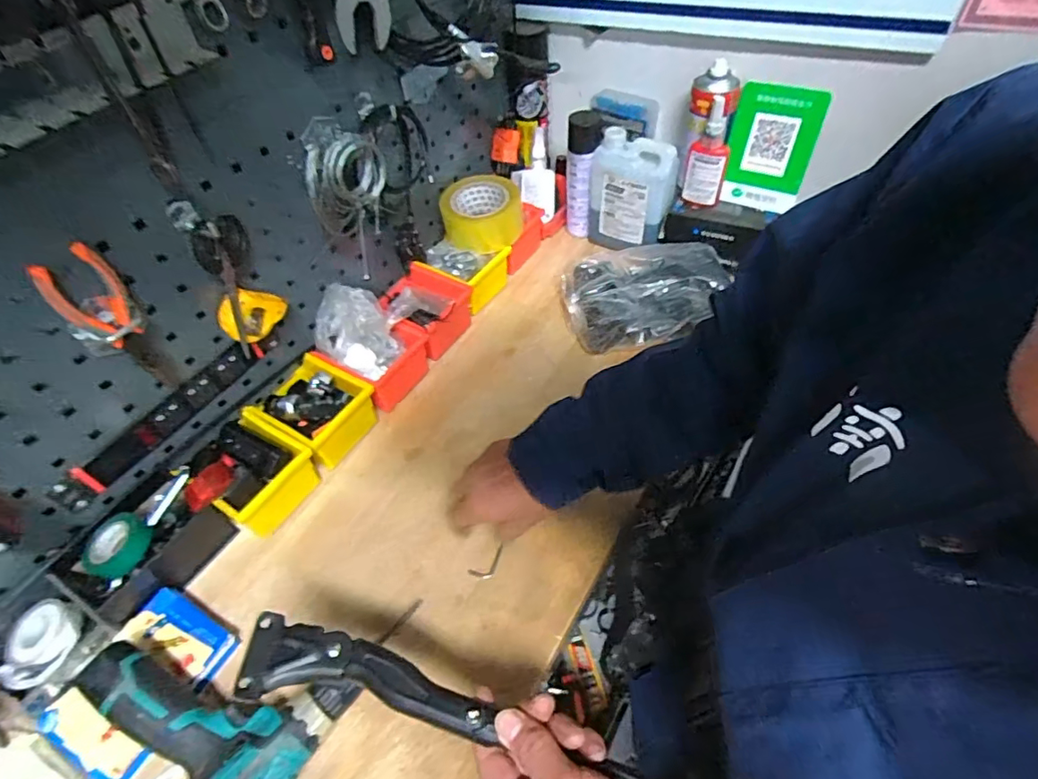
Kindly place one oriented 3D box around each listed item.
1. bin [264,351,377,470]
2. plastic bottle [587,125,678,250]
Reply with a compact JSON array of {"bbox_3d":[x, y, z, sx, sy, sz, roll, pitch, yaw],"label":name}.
[{"bbox_3d":[-0.259,0.022,0.708,0.136,0.072,0.104,27,60,23],"label":"bin"},{"bbox_3d":[0.179,-0.303,0.871,0.124,0.167,0.068,34,63,26],"label":"plastic bottle"}]

